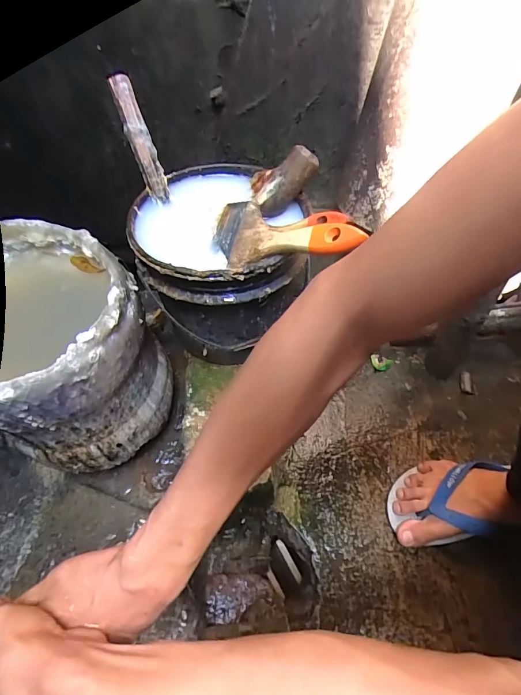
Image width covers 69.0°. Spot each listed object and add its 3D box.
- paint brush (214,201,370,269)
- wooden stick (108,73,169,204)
[{"bbox_3d":[0.020,-0.105,0.366,0.168,0.018,0.070,15,82,37],"label":"paint brush"},{"bbox_3d":[-0.133,-0.229,0.423,0.024,0.128,0.016,-25,20,-18],"label":"wooden stick"}]

